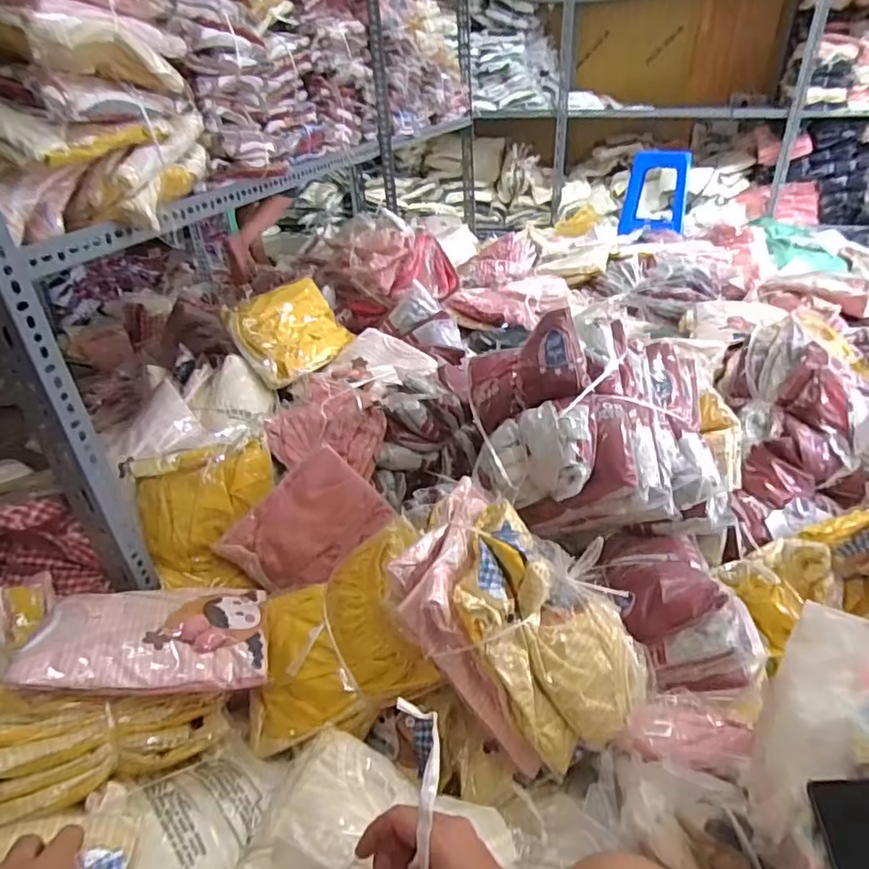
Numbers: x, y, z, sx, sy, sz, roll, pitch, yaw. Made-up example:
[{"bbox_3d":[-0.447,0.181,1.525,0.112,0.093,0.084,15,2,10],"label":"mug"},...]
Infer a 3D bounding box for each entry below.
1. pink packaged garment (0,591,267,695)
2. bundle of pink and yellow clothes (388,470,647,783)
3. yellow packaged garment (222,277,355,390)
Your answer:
[{"bbox_3d":[-0.334,0.233,0.689,0.249,0.034,0.190,3,14,-16],"label":"pink packaged garment"},{"bbox_3d":[0.087,0.220,0.670,0.191,0.148,0.309,-37,85,-14],"label":"bundle of pink and yellow clothes"},{"bbox_3d":[-0.303,-0.232,1.231,0.218,0.038,0.281,44,44,8],"label":"yellow packaged garment"}]

